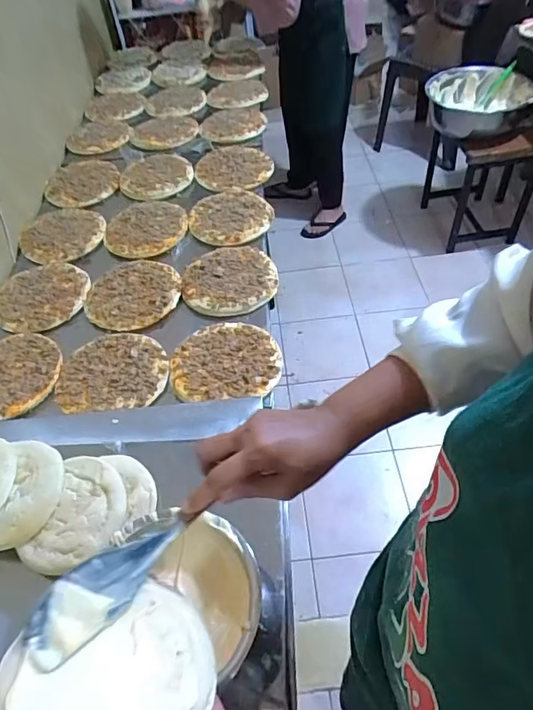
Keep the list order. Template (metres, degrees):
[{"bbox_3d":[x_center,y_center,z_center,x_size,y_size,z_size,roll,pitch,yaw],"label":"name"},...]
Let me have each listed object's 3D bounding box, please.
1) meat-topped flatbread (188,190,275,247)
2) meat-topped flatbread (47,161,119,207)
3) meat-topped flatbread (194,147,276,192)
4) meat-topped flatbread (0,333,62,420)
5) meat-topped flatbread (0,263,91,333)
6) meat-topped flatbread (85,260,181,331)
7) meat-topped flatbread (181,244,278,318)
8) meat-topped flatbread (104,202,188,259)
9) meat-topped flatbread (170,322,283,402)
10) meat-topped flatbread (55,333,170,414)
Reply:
[{"bbox_3d":[-0.088,-0.346,1.200,0.208,0.019,0.200,-2,52,3],"label":"meat-topped flatbread"},{"bbox_3d":[-0.522,-0.493,1.385,0.203,0.024,0.212,-2,52,3],"label":"meat-topped flatbread"},{"bbox_3d":[-0.091,-0.538,1.366,0.215,0.013,0.242,2,52,7],"label":"meat-topped flatbread"},{"bbox_3d":[-0.504,0.033,0.933,0.203,0.010,0.207,-16,52,-7],"label":"meat-topped flatbread"},{"bbox_3d":[-0.496,-0.128,1.079,0.211,0.027,0.201,-2,52,3],"label":"meat-topped flatbread"},{"bbox_3d":[-0.290,-0.140,1.051,0.201,0.019,0.205,-14,52,-6],"label":"meat-topped flatbread"},{"bbox_3d":[-0.081,-0.169,1.045,0.199,0.014,0.195,-14,52,-6],"label":"meat-topped flatbread"},{"bbox_3d":[-0.303,-0.321,1.216,0.200,0.019,0.201,-11,52,-3],"label":"meat-topped flatbread"},{"bbox_3d":[-0.076,0.007,0.900,0.198,0.017,0.185,-5,52,1],"label":"meat-topped flatbread"},{"bbox_3d":[-0.289,0.031,0.909,0.201,0.017,0.177,-5,52,1],"label":"meat-topped flatbread"}]

